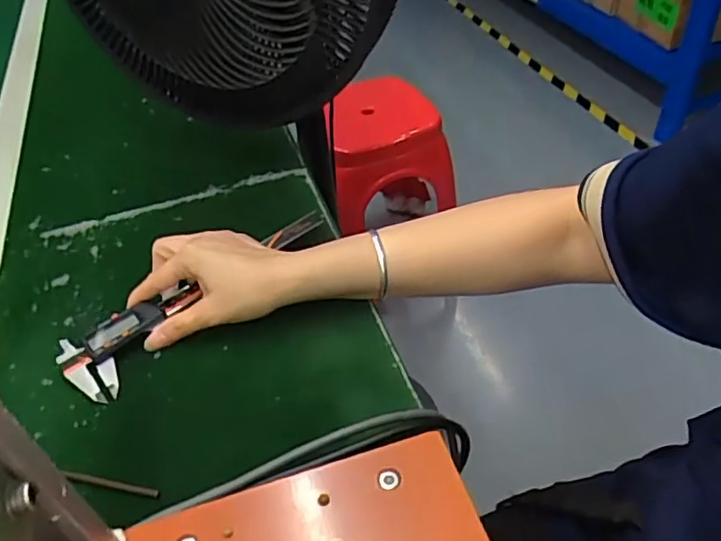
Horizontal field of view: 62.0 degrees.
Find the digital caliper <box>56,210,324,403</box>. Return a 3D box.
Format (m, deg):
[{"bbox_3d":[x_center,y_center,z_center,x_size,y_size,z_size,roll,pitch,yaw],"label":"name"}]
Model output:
[{"bbox_3d":[-0.124,0.016,0.481,0.231,0.018,0.063,-35,50,-25],"label":"digital caliper"}]

